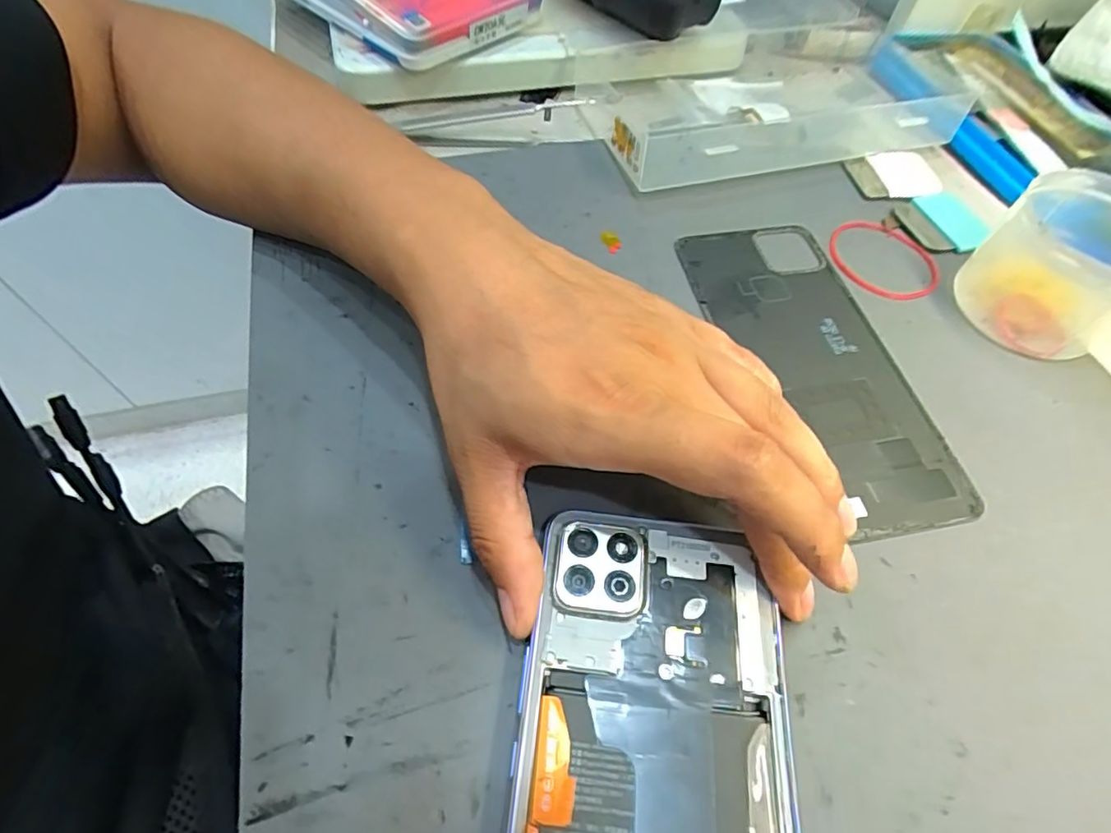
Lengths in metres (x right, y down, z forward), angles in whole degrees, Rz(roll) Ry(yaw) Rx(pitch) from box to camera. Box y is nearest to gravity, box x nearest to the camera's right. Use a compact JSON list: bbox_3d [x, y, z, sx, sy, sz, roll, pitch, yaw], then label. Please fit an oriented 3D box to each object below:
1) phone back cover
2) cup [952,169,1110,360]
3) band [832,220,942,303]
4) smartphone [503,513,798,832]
[{"bbox_3d":[0.107,-0.026,0.232,0.070,0.004,0.156,-10,59,-9],"label":"phone back cover"},{"bbox_3d":[0.221,-0.066,0.238,0.072,0.046,0.064,-39,67,-24],"label":"cup"},{"bbox_3d":[0.158,-0.076,0.266,0.051,0.004,0.052,24,60,12],"label":"band"},{"bbox_3d":[0.025,0.102,0.139,0.073,0.005,0.156,7,58,1],"label":"smartphone"}]

